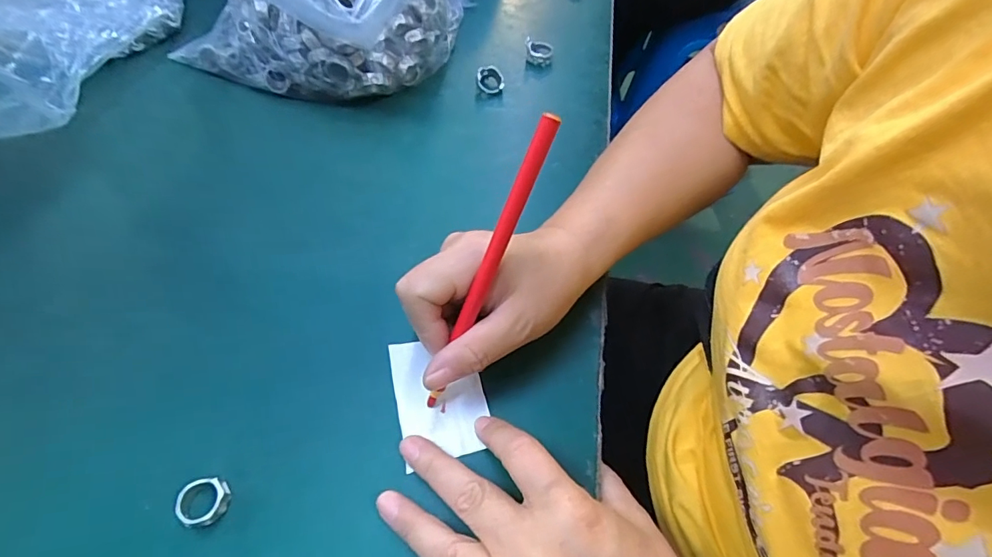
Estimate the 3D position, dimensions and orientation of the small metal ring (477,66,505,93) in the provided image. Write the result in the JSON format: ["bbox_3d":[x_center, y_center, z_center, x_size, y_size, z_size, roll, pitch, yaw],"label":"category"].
[{"bbox_3d":[-0.005,-0.179,0.428,0.024,0.014,0.024,0,58,-4],"label":"small metal ring"}]

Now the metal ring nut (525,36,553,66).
[{"bbox_3d":[0.041,-0.219,0.457,0.027,0.014,0.027,9,58,3],"label":"metal ring nut"}]

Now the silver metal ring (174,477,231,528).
[{"bbox_3d":[-0.144,0.111,0.234,0.021,0.011,0.022,2,58,-2],"label":"silver metal ring"}]

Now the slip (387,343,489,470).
[{"bbox_3d":[-0.032,0.067,0.273,0.049,0.004,0.070,-11,58,-9],"label":"slip"}]

